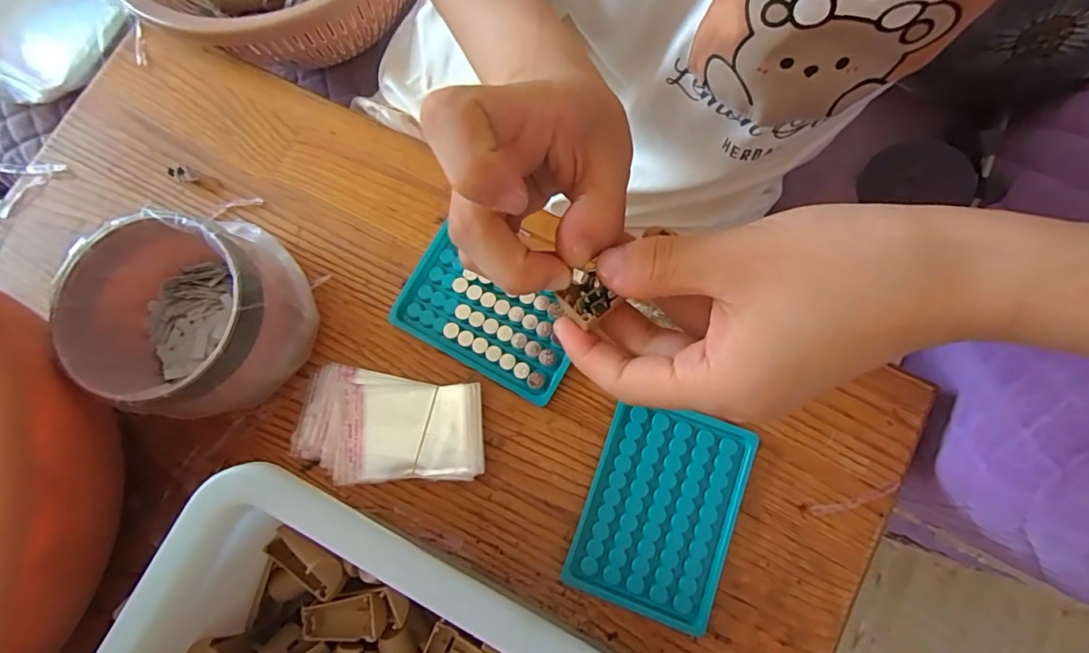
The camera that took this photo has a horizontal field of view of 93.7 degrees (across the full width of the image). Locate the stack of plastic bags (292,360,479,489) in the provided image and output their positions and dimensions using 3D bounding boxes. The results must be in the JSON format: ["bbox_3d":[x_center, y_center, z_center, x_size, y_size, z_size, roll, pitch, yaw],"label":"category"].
[{"bbox_3d":[-0.108,0.068,0.354,0.132,0.013,0.075,3,78,5],"label":"stack of plastic bags"}]

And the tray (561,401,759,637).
[{"bbox_3d":[0.076,0.119,0.336,0.093,0.010,0.129,19,80,8],"label":"tray"}]

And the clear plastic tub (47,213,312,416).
[{"bbox_3d":[-0.230,-0.005,0.340,0.123,0.082,0.117,-1,78,4],"label":"clear plastic tub"}]

